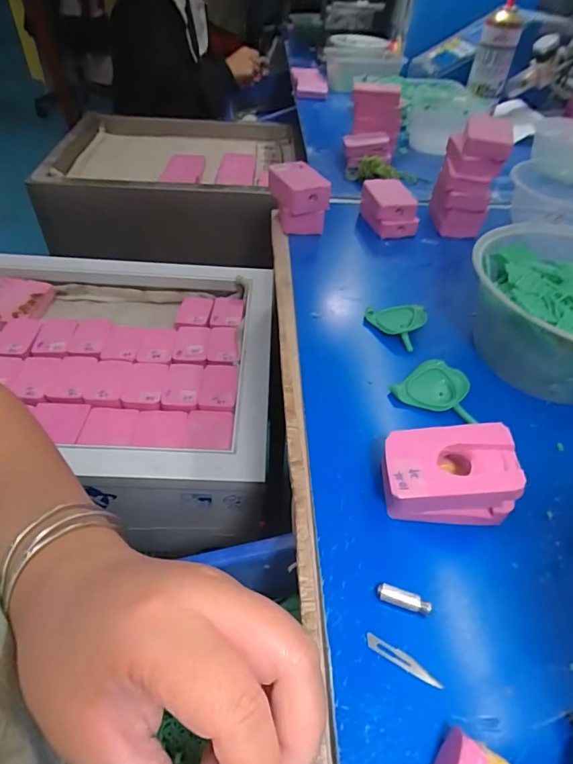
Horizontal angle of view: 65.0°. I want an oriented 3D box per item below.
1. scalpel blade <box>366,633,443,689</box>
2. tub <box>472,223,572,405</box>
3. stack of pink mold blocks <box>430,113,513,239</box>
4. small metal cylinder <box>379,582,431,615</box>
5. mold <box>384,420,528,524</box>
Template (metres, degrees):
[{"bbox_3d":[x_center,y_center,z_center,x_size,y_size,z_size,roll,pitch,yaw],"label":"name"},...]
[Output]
[{"bbox_3d":[0.056,0.135,0.218,0.038,0.004,0.007,24,53,16],"label":"scalpel blade"},{"bbox_3d":[0.227,-0.055,0.360,0.159,0.074,0.157,2,46,-2],"label":"tub"},{"bbox_3d":[0.197,-0.224,0.498,0.065,0.119,0.054,14,46,9],"label":"stack of pink mold blocks"},{"bbox_3d":[0.061,0.113,0.235,0.027,0.008,0.009,16,47,11],"label":"small metal cylinder"},{"bbox_3d":[0.093,0.054,0.268,0.070,0.046,0.043,6,46,1],"label":"mold"}]

